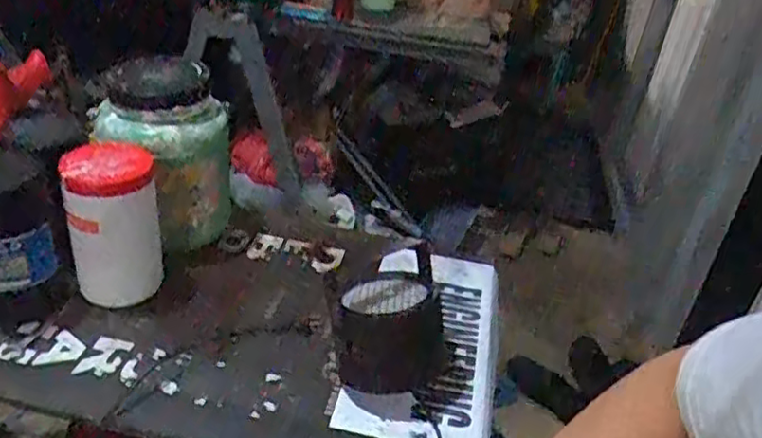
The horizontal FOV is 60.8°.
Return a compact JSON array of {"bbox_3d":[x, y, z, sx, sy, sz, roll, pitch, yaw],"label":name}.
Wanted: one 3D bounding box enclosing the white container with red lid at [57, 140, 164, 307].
[{"bbox_3d":[-0.297,0.013,0.724,0.093,0.169,0.088,-6,33,-22],"label":"white container with red lid"}]

